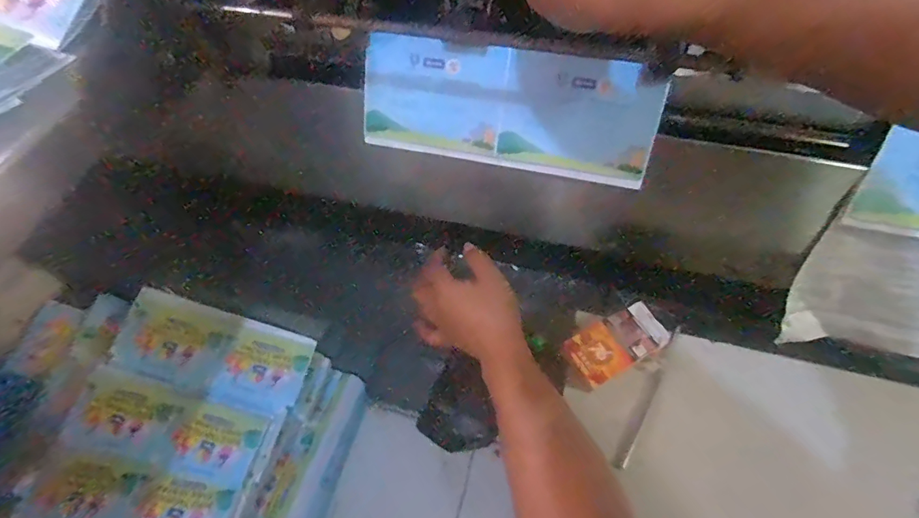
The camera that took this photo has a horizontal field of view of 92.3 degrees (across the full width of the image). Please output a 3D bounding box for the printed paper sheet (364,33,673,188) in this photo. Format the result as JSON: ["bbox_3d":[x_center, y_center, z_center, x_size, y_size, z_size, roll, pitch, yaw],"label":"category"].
[{"bbox_3d":[0.045,-0.155,0.460,0.303,0.114,0.008,12,26,10],"label":"printed paper sheet"}]

